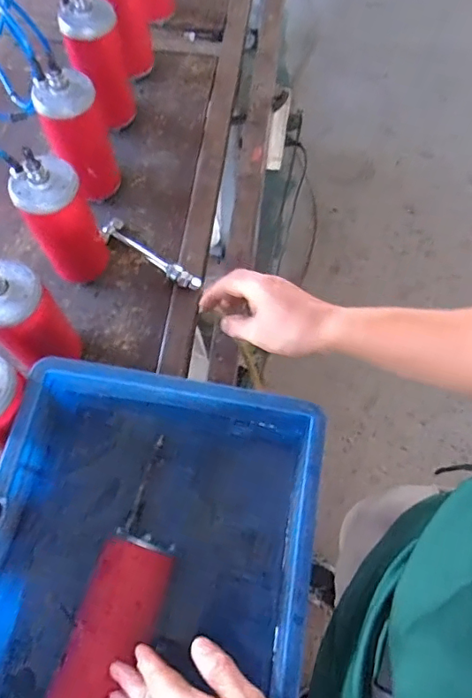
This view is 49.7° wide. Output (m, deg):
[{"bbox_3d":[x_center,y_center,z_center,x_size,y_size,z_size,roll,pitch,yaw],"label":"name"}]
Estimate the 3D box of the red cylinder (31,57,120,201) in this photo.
[{"bbox_3d":[-0.218,-0.301,0.701,0.083,0.187,0.089,-14,68,-7],"label":"red cylinder"}]

